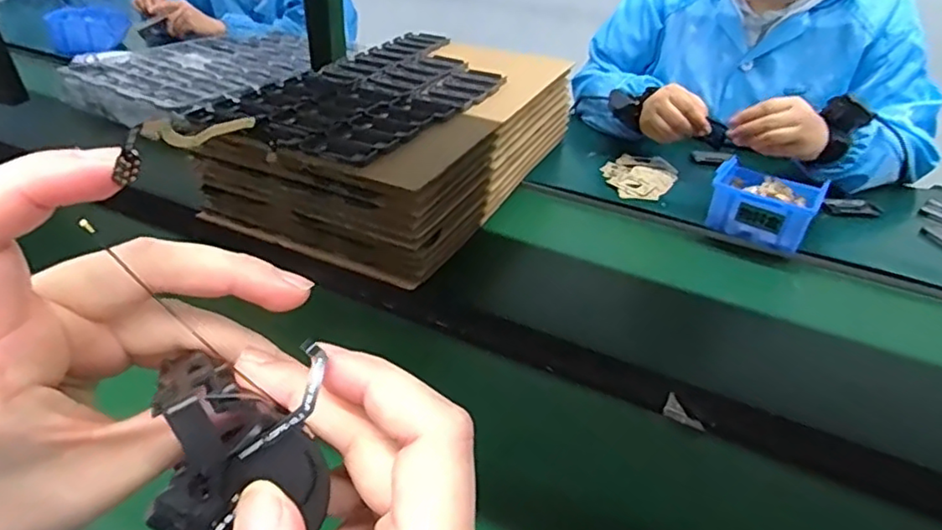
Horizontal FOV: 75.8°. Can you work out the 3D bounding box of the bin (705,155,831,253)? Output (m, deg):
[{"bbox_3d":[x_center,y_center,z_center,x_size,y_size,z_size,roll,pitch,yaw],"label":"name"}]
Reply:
[{"bbox_3d":[0.382,-0.080,0.789,0.126,0.064,0.132,23,38,26],"label":"bin"}]

